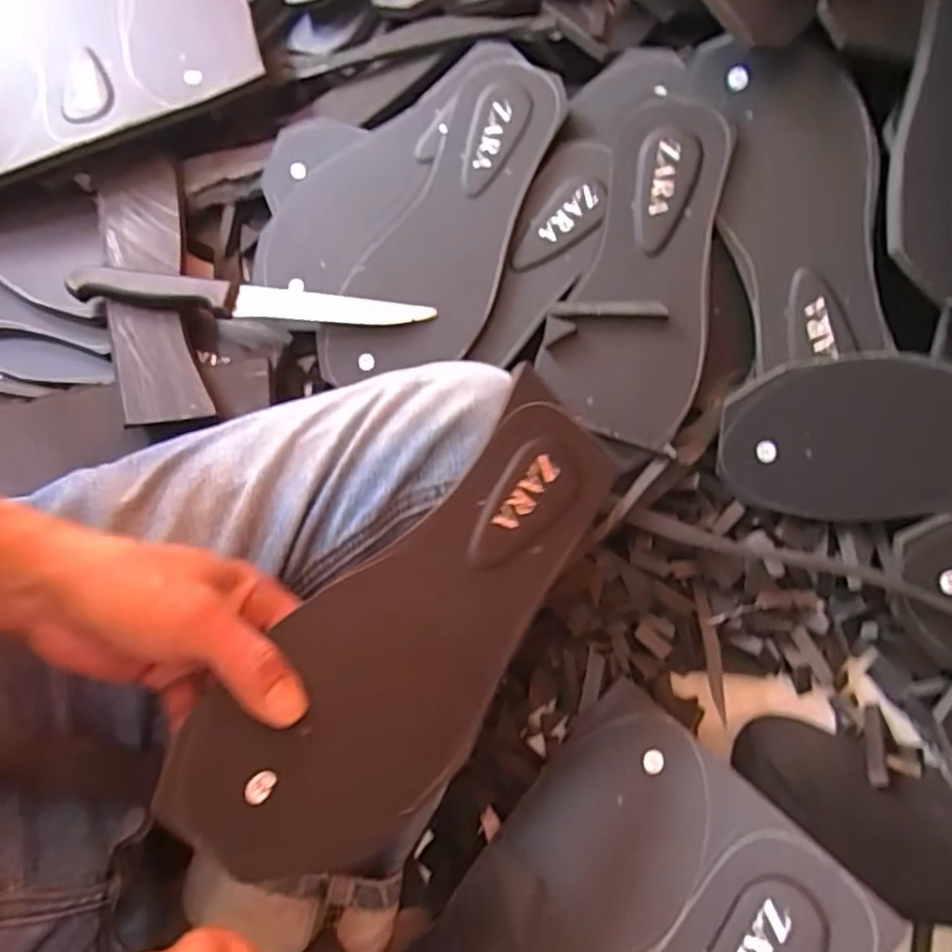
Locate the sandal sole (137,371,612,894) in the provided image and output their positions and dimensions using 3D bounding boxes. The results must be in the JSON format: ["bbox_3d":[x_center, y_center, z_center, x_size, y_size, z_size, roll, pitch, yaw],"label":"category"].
[{"bbox_3d":[-0.018,0.068,0.313,0.098,0.013,0.249,46,66,-7],"label":"sandal sole"}]

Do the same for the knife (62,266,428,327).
[{"bbox_3d":[-0.159,-0.123,0.475,0.253,0.021,0.025,6,73,3],"label":"knife"}]

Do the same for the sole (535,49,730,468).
[{"bbox_3d":[0.101,-0.146,0.440,0.099,0.021,0.260,5,89,19],"label":"sole"}]

